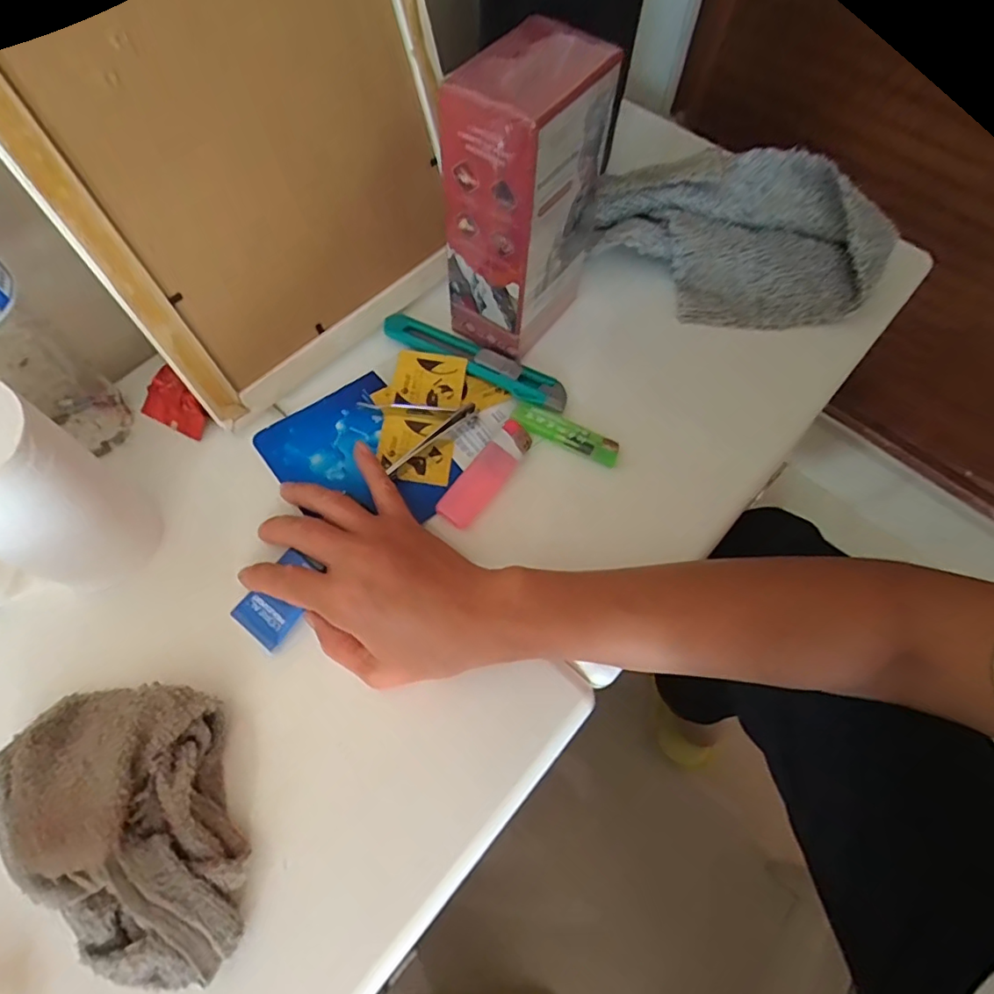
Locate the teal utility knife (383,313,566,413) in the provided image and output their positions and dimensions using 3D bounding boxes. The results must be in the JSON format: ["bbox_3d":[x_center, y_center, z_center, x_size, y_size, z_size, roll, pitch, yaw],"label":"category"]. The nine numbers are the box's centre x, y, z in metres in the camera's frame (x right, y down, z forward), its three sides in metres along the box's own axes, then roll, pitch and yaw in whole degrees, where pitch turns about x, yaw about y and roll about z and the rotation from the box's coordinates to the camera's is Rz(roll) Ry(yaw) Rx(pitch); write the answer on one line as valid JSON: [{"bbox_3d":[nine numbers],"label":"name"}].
[{"bbox_3d":[-0.016,-0.101,0.413,0.146,0.011,0.029,29,68,12],"label":"teal utility knife"}]

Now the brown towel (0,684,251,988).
[{"bbox_3d":[-0.174,0.156,0.271,0.087,0.055,0.135,-18,66,-9],"label":"brown towel"}]

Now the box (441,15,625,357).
[{"bbox_3d":[0.014,-0.182,0.362,0.067,0.165,0.090,33,68,13],"label":"box"}]

